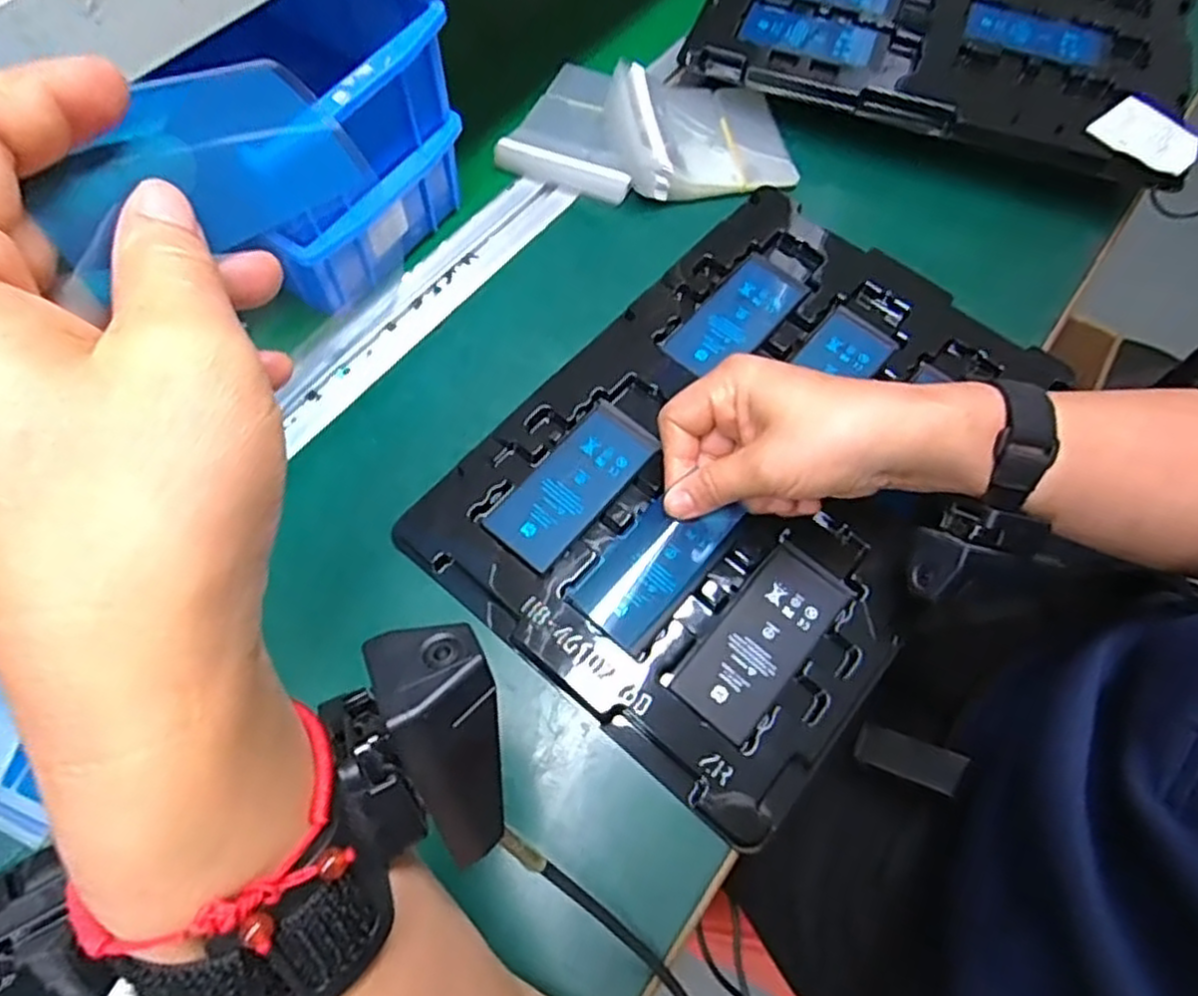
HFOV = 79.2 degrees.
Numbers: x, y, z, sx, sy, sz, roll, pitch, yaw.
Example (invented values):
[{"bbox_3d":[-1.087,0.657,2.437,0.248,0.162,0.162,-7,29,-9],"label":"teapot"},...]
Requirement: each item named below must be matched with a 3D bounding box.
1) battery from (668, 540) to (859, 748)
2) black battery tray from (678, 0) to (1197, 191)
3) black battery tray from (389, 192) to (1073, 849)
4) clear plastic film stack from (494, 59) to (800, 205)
[{"bbox_3d":[0.081,0.068,0.354,0.045,0.005,0.099,39,68,16],"label":"battery"},{"bbox_3d":[0.272,-0.383,0.556,0.334,0.043,0.342,20,64,7],"label":"black battery tray"},{"bbox_3d":[0.086,-0.031,0.397,0.227,0.011,0.334,37,67,15],"label":"black battery tray"},{"bbox_3d":[0.039,-0.248,0.487,0.183,0.040,0.112,19,64,7],"label":"clear plastic film stack"}]

